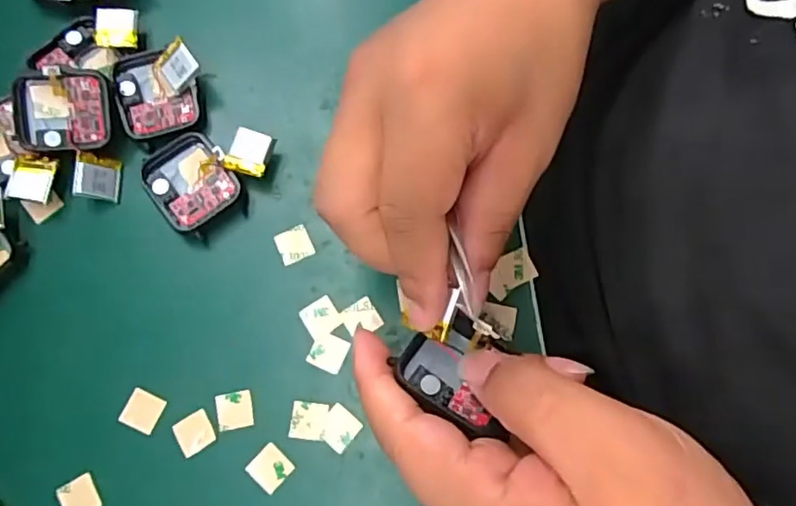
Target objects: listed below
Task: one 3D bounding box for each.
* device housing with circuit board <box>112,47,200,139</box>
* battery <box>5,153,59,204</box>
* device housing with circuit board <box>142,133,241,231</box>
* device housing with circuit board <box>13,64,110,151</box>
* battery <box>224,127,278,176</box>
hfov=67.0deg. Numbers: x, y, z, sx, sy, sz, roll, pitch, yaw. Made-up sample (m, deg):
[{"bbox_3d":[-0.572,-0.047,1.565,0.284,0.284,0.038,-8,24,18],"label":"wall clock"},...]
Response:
[{"bbox_3d":[-0.117,-0.076,0.293,0.037,0.016,0.042,-19,76,-5],"label":"device housing with circuit board"},{"bbox_3d":[-0.170,-0.034,0.278,0.019,0.004,0.021,11,80,-9],"label":"battery"},{"bbox_3d":[-0.097,-0.033,0.283,0.036,0.012,0.043,-35,77,-8],"label":"device housing with circuit board"},{"bbox_3d":[-0.157,-0.067,0.282,0.042,0.010,0.036,-4,93,-4],"label":"device housing with circuit board"},{"bbox_3d":[-0.069,-0.047,0.278,0.019,0.004,0.021,17,79,2],"label":"battery"}]

